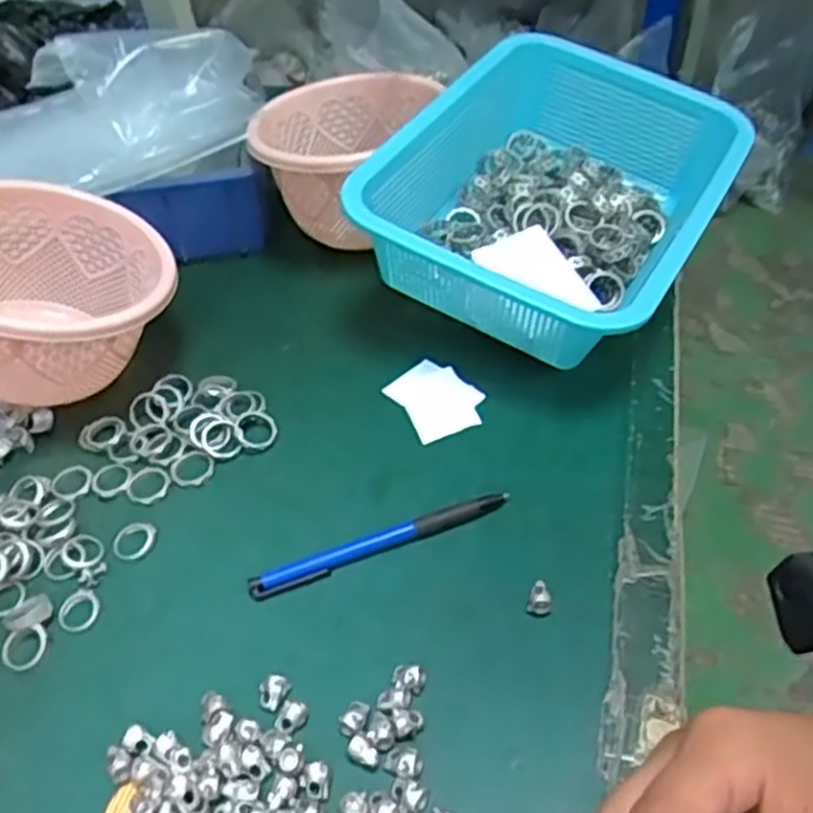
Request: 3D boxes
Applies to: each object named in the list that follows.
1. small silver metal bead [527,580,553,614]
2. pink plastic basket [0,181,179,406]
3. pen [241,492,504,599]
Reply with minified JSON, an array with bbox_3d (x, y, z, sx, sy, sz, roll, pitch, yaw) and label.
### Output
[{"bbox_3d":[0.063,0.092,0.363,0.011,0.014,0.013,5,46,12],"label":"small silver metal bead"},{"bbox_3d":[-0.225,-0.066,0.470,0.144,0.095,0.151,-2,40,-28],"label":"pink plastic basket"},{"bbox_3d":[-0.012,0.071,0.392,0.138,0.011,0.013,-18,46,-11],"label":"pen"}]

